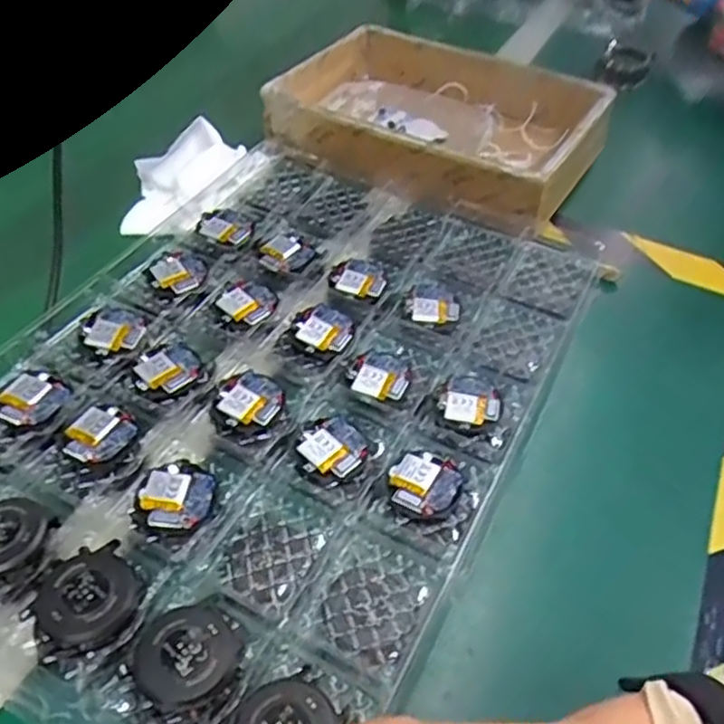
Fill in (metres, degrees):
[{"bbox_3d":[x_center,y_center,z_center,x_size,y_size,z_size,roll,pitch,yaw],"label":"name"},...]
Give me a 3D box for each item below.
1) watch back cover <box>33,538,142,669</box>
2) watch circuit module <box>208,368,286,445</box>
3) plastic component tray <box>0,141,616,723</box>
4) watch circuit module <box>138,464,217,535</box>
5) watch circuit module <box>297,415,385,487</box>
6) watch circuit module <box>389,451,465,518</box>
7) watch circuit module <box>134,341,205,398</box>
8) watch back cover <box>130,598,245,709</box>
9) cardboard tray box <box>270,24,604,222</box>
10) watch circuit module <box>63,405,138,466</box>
[{"bbox_3d":[-0.129,0.111,0.329,0.048,0.012,0.047,-18,53,-19],"label":"watch back cover"},{"bbox_3d":[-0.069,0.026,0.418,0.039,0.006,0.049,14,49,8],"label":"watch circuit module"},{"bbox_3d":[-0.055,0.003,0.436,0.303,0.020,0.429,23,51,15],"label":"plastic component tray"},{"bbox_3d":[-0.099,0.073,0.372,0.039,0.008,0.041,12,49,6],"label":"watch circuit module"},{"bbox_3d":[-0.017,0.048,0.402,0.045,0.007,0.039,-35,59,-29],"label":"watch circuit module"},{"bbox_3d":[0.034,0.068,0.386,0.038,0.009,0.038,21,51,13],"label":"watch circuit module"},{"bbox_3d":[-0.120,0.004,0.433,0.040,0.006,0.041,-14,51,-16],"label":"watch circuit module"},{"bbox_3d":[-0.077,0.131,0.315,0.042,0.012,0.048,37,56,25],"label":"watch back cover"},{"bbox_3d":[0.070,-0.227,0.622,0.266,0.047,0.182,26,52,18],"label":"cardboard tray box"},{"bbox_3d":[-0.147,0.041,0.395,0.036,0.007,0.036,23,51,15],"label":"watch circuit module"}]

